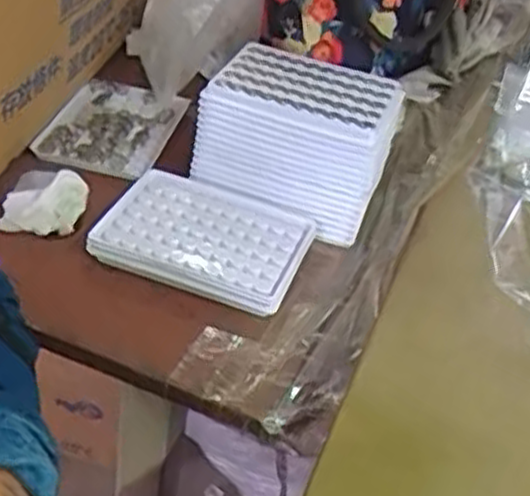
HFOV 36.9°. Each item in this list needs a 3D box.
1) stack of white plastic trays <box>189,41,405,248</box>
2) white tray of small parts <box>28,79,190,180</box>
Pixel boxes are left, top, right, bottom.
[{"bbox_3d":[0.025,-0.077,0.579,0.132,0.089,0.096,20,38,15],"label":"stack of white plastic trays"},{"bbox_3d":[-0.123,-0.098,0.640,0.091,0.012,0.127,12,37,5],"label":"white tray of small parts"}]

